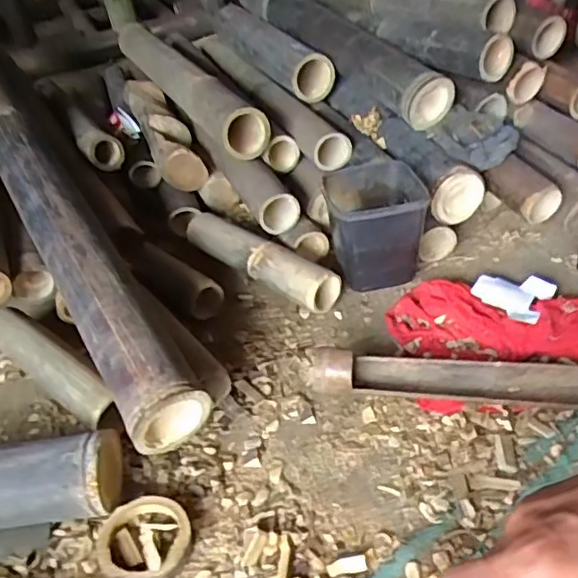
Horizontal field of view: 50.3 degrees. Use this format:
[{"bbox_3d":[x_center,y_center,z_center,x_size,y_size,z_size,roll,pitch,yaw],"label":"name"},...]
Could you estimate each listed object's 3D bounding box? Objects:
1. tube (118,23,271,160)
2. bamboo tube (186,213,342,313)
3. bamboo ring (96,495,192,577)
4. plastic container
[{"bbox_3d":[-0.182,-0.353,1.024,0.069,0.065,0.565,-21,40,-17],"label":"tube"},{"bbox_3d":[-0.042,-0.037,0.810,0.246,0.063,0.056,26,49,35],"label":"bamboo tube"},{"bbox_3d":[-0.124,0.216,0.527,0.080,0.022,0.073,-5,38,4],"label":"bamboo ring"},{"bbox_3d":[0.106,-0.075,0.772,0.110,0.125,0.131,-7,38,0],"label":"plastic container"}]

